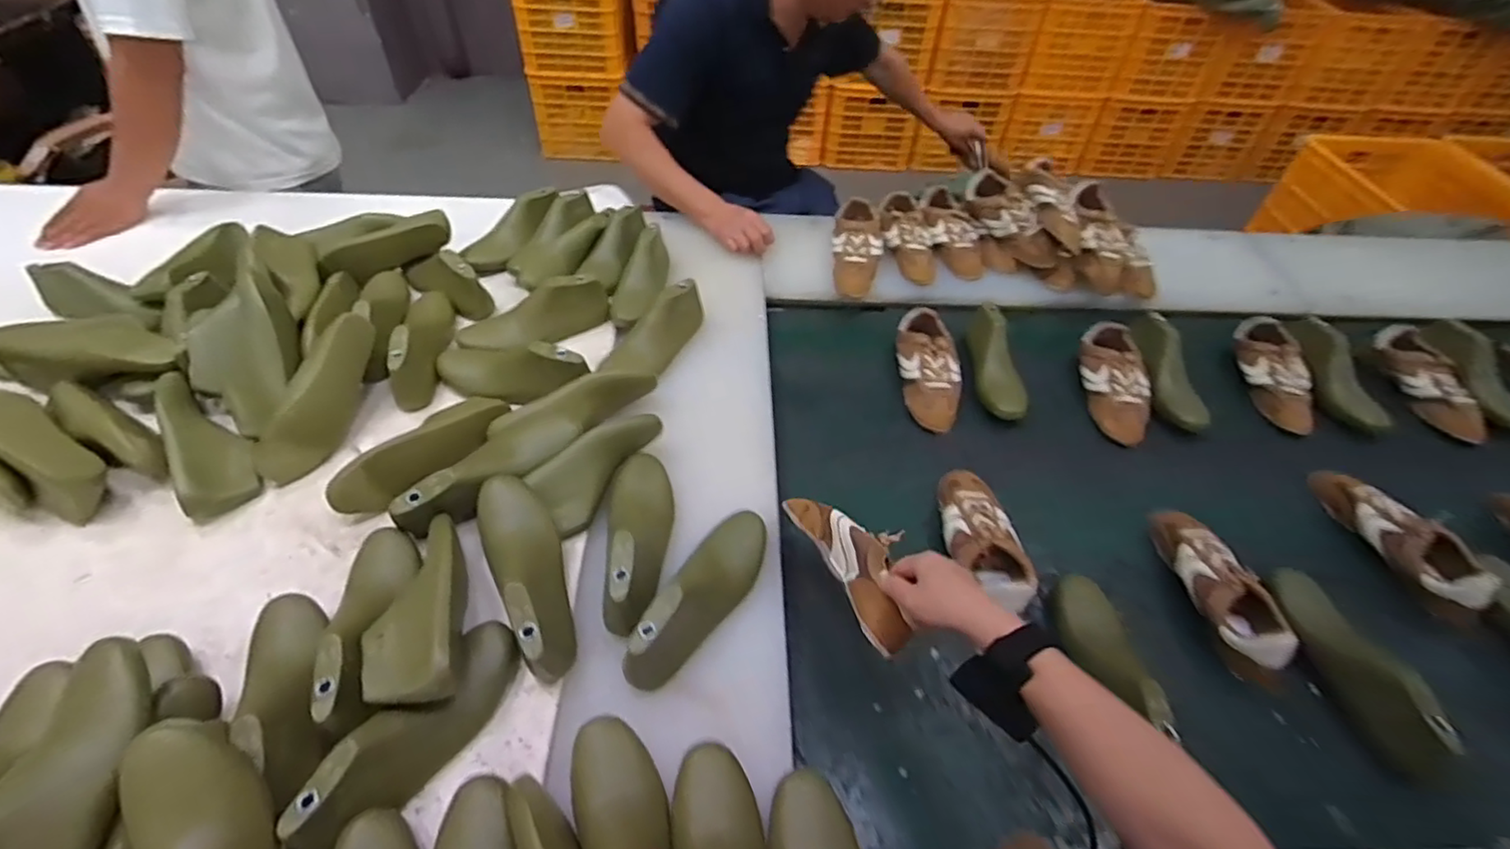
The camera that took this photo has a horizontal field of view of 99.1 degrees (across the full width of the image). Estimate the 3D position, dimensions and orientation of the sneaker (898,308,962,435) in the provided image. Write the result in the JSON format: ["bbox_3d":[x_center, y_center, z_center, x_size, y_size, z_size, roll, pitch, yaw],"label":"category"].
[{"bbox_3d":[0.279,-0.087,1.019,0.094,0.067,0.213,1,49,-1],"label":"sneaker"}]

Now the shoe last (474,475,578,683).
[{"bbox_3d":[-0.236,0.147,0.674,0.069,0.083,0.215,-22,53,-20],"label":"shoe last"}]

